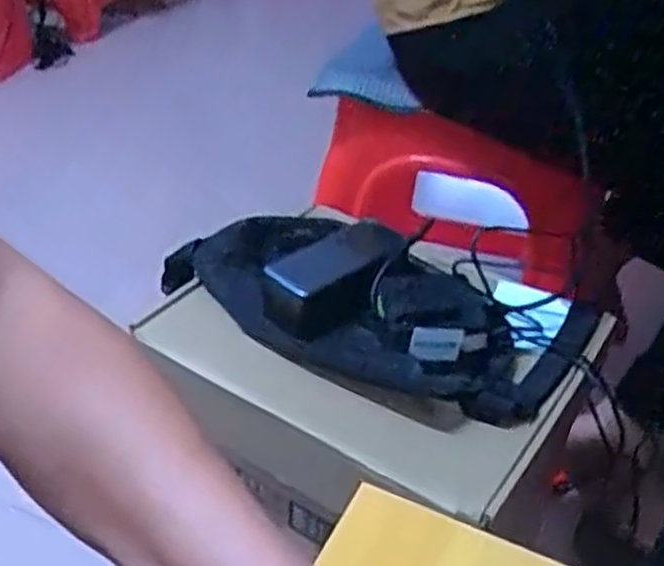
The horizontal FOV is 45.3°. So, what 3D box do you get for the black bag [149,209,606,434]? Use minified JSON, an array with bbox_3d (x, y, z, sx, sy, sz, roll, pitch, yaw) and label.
[{"bbox_3d":[0.029,0.009,0.660,0.357,0.069,0.171,13,36,15],"label":"black bag"}]

